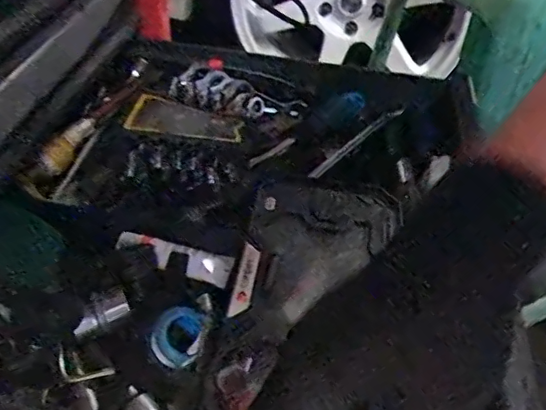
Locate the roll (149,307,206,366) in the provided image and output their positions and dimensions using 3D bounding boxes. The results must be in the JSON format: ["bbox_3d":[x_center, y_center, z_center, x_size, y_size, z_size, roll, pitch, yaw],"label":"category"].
[{"bbox_3d":[-0.064,0.087,0.374,0.034,0.015,0.038,2,42,-2],"label":"roll"}]

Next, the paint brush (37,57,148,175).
[{"bbox_3d":[-0.171,-0.098,0.566,0.027,0.027,0.200,11,42,7],"label":"paint brush"}]

